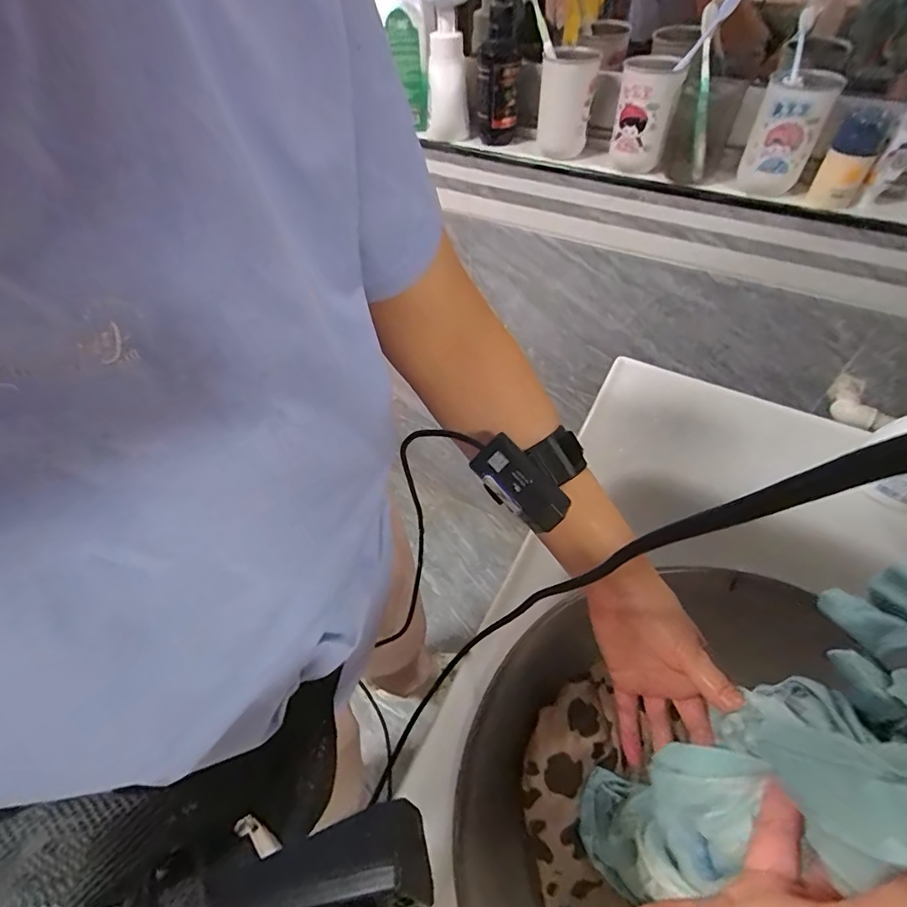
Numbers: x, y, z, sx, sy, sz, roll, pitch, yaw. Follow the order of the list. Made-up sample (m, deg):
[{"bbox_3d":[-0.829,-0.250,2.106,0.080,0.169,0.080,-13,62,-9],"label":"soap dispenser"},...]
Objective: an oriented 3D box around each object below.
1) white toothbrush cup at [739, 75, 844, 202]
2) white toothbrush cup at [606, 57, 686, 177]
[{"bbox_3d":[0.409,-0.392,0.615,0.074,0.120,0.071,22,56,19],"label":"white toothbrush cup"},{"bbox_3d":[0.256,-0.452,0.672,0.074,0.119,0.086,13,54,13],"label":"white toothbrush cup"}]

